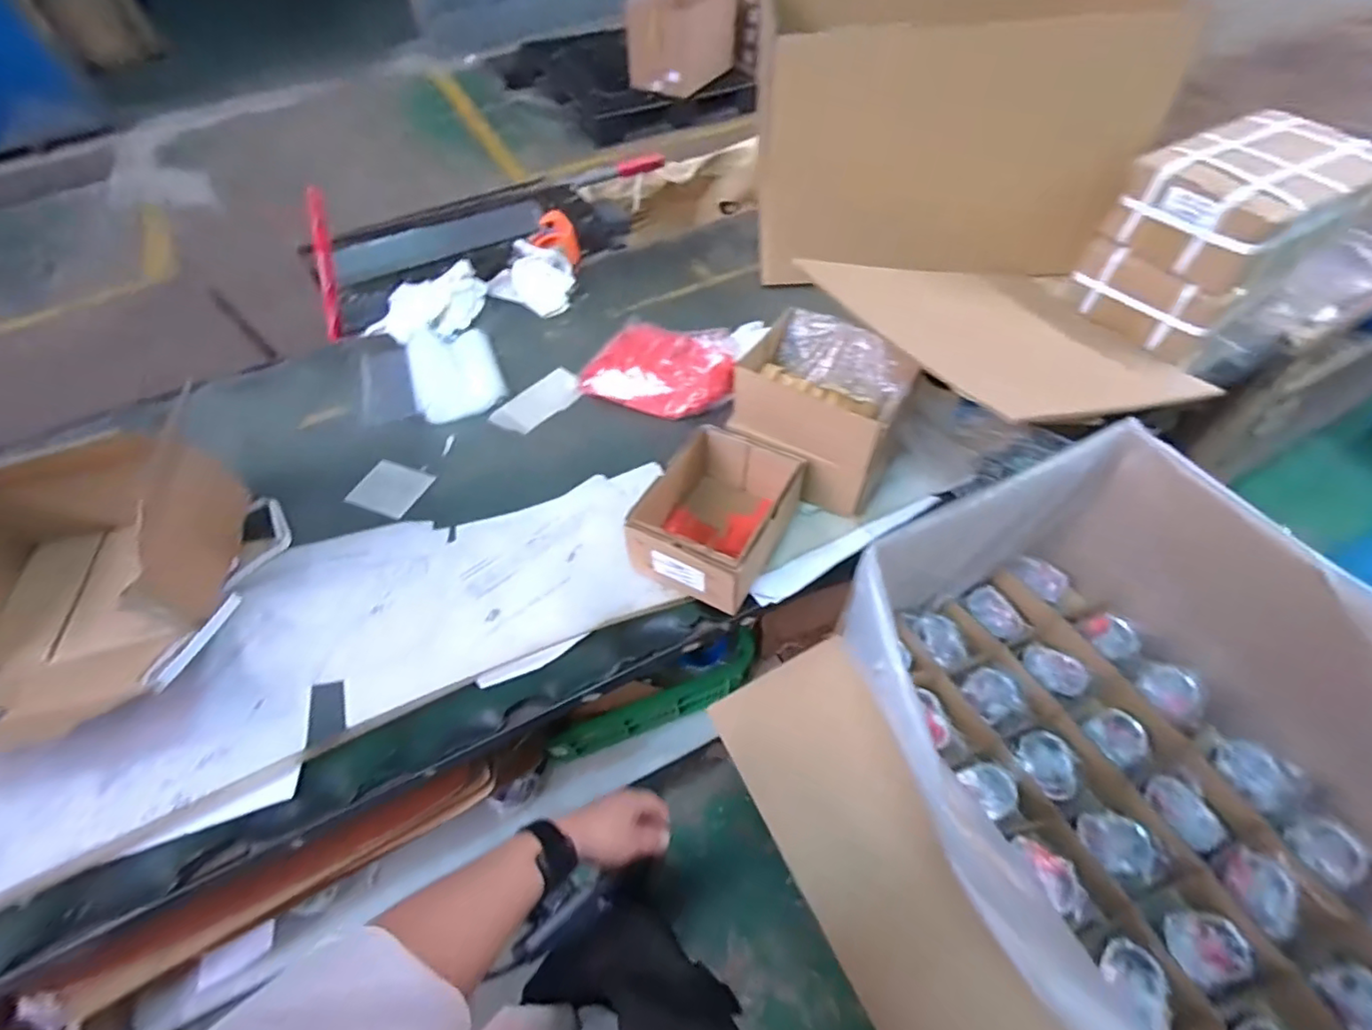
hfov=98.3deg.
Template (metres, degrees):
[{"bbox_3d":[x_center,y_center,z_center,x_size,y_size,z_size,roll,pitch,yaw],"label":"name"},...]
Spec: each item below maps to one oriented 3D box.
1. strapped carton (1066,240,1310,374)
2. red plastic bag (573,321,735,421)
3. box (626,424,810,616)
[{"bbox_3d":[0.817,-0.395,0.978,0.291,0.125,0.229,-33,57,-17],"label":"strapped carton"},{"bbox_3d":[-0.045,-0.229,0.942,0.240,0.092,0.116,13,56,15],"label":"red plastic bag"},{"bbox_3d":[0.040,0.005,0.750,0.148,0.111,0.206,22,59,20],"label":"box"}]

